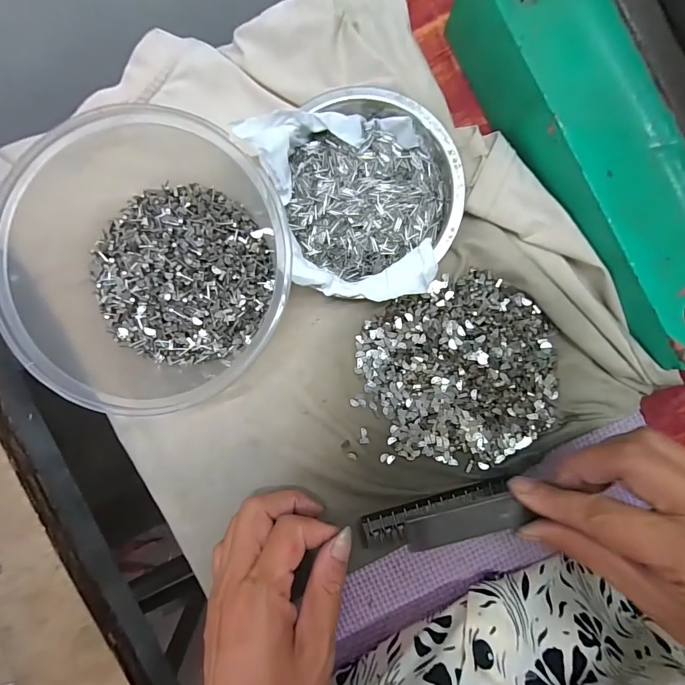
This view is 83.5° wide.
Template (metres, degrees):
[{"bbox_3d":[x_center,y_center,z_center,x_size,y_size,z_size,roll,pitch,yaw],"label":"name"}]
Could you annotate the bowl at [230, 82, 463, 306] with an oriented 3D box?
[{"bbox_3d":[0.014,-0.087,0.236,0.111,0.036,0.122,0,89,0],"label":"bowl"}]

